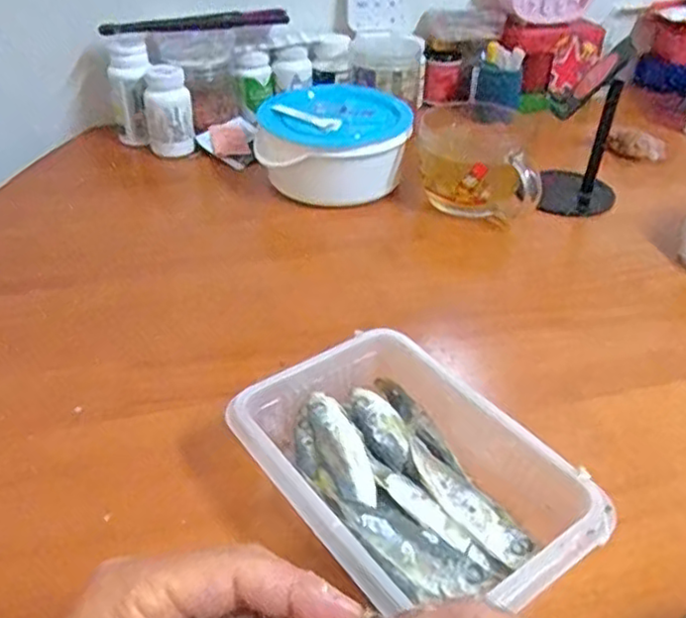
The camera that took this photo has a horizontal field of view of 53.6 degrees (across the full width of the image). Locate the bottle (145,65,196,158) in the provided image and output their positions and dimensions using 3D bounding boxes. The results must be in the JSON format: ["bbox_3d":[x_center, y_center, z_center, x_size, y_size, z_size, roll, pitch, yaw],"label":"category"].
[{"bbox_3d":[-0.192,-0.215,0.751,0.050,0.094,0.045,-9,38,-13],"label":"bottle"}]

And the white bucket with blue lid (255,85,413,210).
[{"bbox_3d":[-0.009,-0.166,0.698,0.148,0.087,0.124,3,36,2],"label":"white bucket with blue lid"}]

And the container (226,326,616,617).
[{"bbox_3d":[0.037,0.093,0.369,0.126,0.052,0.179,-25,44,-31],"label":"container"}]

